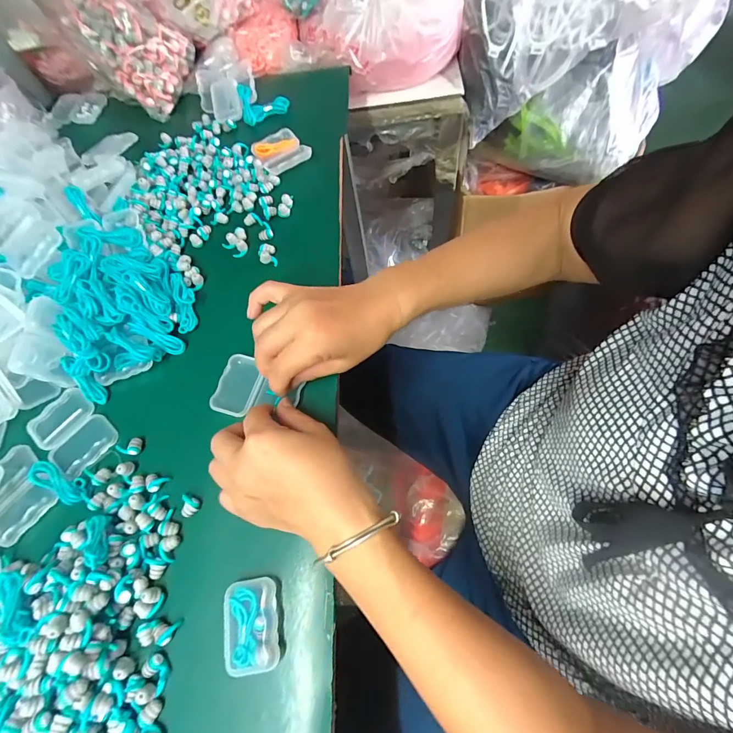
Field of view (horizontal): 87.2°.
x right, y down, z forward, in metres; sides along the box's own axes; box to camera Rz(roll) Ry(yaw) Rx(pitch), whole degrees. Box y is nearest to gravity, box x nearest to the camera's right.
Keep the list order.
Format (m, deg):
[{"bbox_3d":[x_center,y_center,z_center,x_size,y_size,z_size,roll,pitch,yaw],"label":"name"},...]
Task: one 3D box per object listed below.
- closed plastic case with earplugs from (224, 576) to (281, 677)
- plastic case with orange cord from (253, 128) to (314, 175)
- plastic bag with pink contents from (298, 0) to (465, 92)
[{"bbox_3d":[-0.080,0.179,0.269,0.036,0.016,0.054,-12,65,1],"label":"closed plastic case with earplugs"},{"bbox_3d":[-0.104,-0.263,0.464,0.057,0.018,0.078,-30,66,-7],"label":"plastic case with orange cord"},{"bbox_3d":[0.020,-0.552,0.590,0.241,0.118,0.212,-6,66,4],"label":"plastic bag with pink contents"}]

